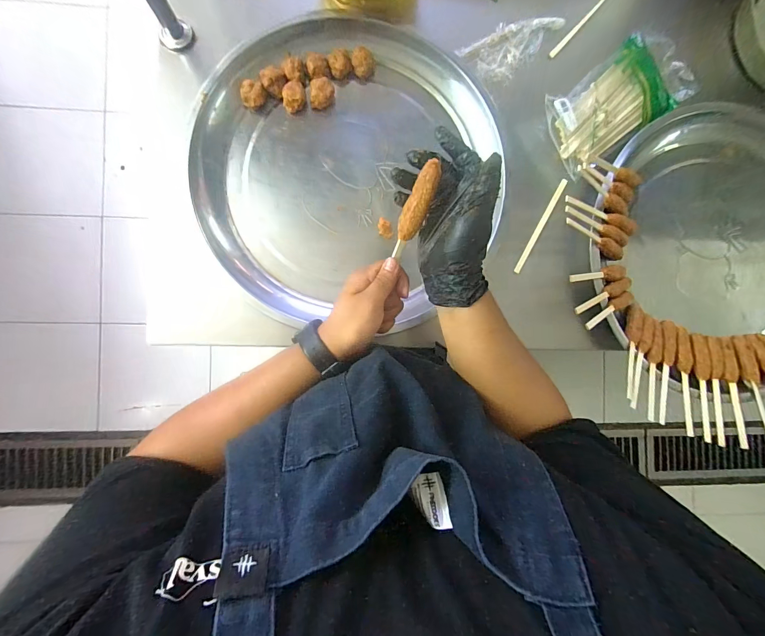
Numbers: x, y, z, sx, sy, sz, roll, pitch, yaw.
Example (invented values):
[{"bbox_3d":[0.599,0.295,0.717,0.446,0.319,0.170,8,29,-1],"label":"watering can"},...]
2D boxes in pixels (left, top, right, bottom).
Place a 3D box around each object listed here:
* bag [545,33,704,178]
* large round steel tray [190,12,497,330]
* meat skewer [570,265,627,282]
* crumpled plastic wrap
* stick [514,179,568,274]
[{"bbox_3d":[0.387,-0.364,0.582,0.269,0.032,0.137,-35,92,-5],"label":"bag"},{"bbox_3d":[-0.058,-0.228,0.546,0.427,0.043,0.457,0,88,-5],"label":"large round steel tray"},{"bbox_3d":[0.329,-0.067,0.540,0.149,0.017,0.024,-6,89,-32],"label":"meat skewer"},{"bbox_3d":[0.220,-0.451,0.585,0.169,0.018,0.079,-34,91,-5],"label":"crumpled plastic wrap"},{"bbox_3d":[0.262,-0.153,0.583,0.012,0.007,0.177,29,86,-4],"label":"stick"}]

